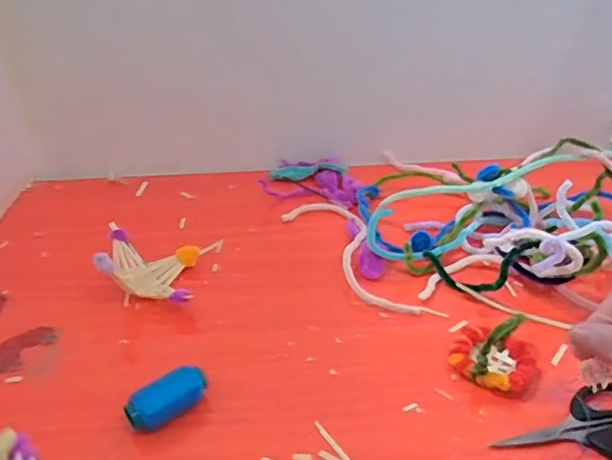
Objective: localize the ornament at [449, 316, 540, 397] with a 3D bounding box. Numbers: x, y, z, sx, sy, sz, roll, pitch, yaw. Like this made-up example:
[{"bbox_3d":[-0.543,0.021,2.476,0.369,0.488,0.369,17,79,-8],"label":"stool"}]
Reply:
[{"bbox_3d":[0.145,0.084,0.424,0.060,0.044,0.064,0,35,0],"label":"ornament"}]

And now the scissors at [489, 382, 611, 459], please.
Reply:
[{"bbox_3d":[0.181,0.135,0.375,0.107,0.014,0.055,-8,35,-11],"label":"scissors"}]

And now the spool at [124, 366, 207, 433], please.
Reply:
[{"bbox_3d":[-0.093,0.117,0.387,0.053,0.025,0.027,-27,43,-34],"label":"spool"}]

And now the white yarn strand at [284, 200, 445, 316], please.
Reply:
[{"bbox_3d":[0.049,0.019,0.540,0.068,0.020,0.199,-17,38,-22],"label":"white yarn strand"}]

